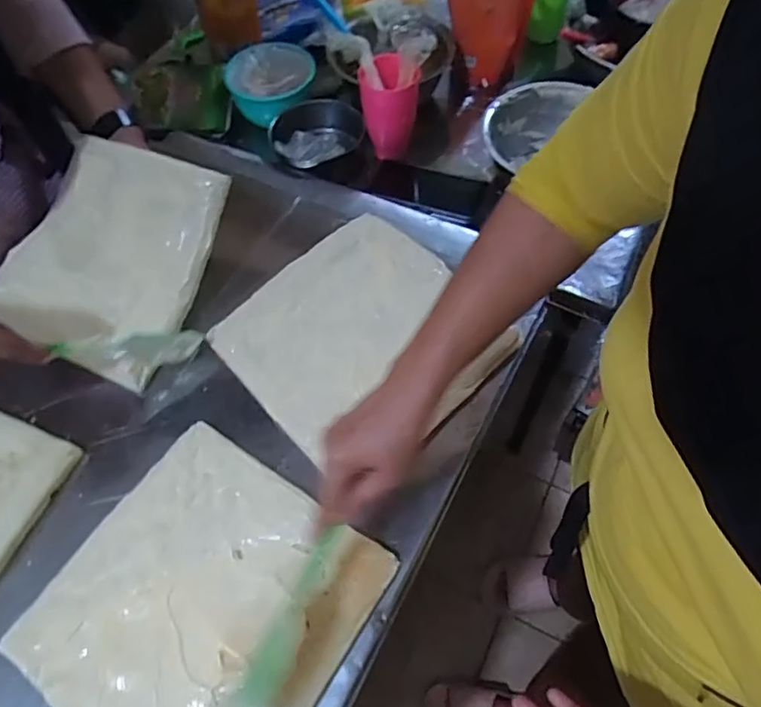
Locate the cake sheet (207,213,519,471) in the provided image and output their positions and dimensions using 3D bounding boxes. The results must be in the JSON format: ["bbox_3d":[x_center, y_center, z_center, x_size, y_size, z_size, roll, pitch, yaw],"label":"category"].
[{"bbox_3d":[-0.021,-0.019,0.602,0.246,0.025,0.242,-38,64,-17],"label":"cake sheet"}]

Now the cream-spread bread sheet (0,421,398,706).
[{"bbox_3d":[-0.154,0.212,0.480,0.245,0.013,0.243,29,66,19],"label":"cream-spread bread sheet"}]

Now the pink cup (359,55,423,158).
[{"bbox_3d":[0.009,-0.360,0.810,0.076,0.128,0.080,-2,60,3],"label":"pink cup"}]

